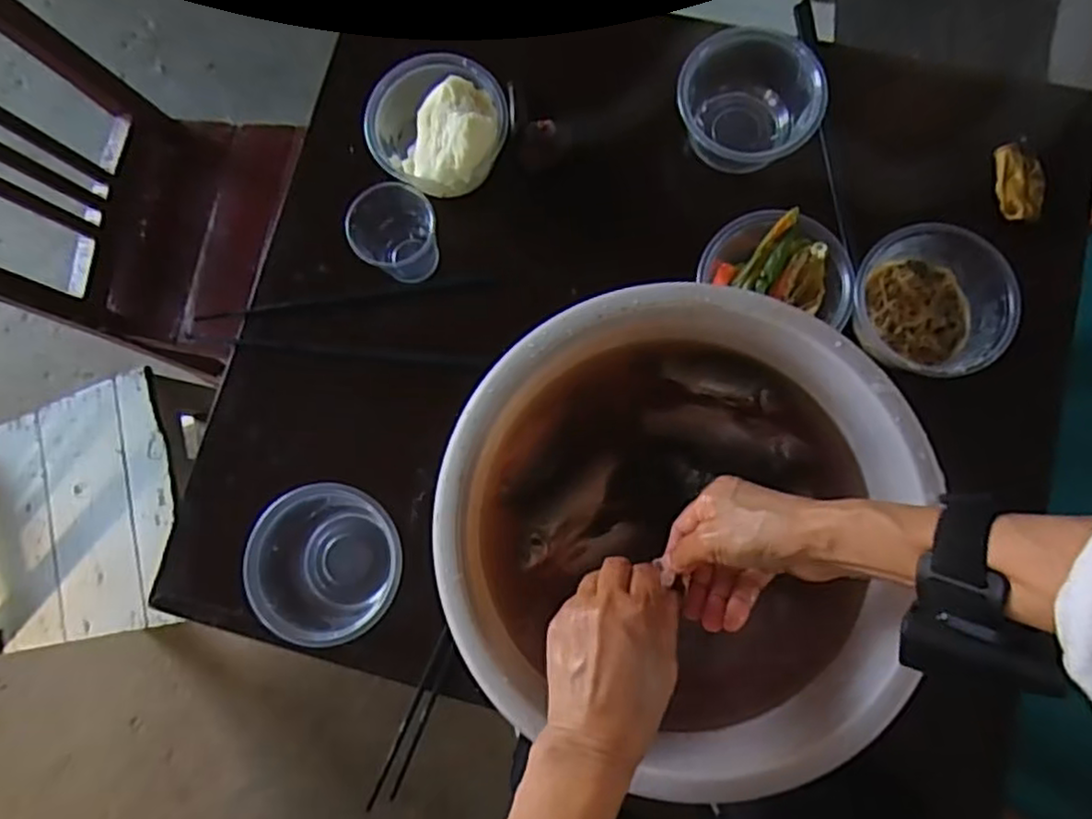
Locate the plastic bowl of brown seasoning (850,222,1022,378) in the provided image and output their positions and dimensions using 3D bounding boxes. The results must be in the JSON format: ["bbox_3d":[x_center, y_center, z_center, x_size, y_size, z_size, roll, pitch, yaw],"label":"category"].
[{"bbox_3d":[0.294,-0.080,0.531,0.106,0.053,0.114,0,81,3],"label":"plastic bowl of brown seasoning"}]

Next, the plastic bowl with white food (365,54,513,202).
[{"bbox_3d":[-0.088,-0.234,0.581,0.099,0.079,0.107,0,81,3],"label":"plastic bowl with white food"}]

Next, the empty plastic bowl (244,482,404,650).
[{"bbox_3d":[-0.163,0.118,0.528,0.107,0.069,0.109,0,81,3],"label":"empty plastic bowl"}]

